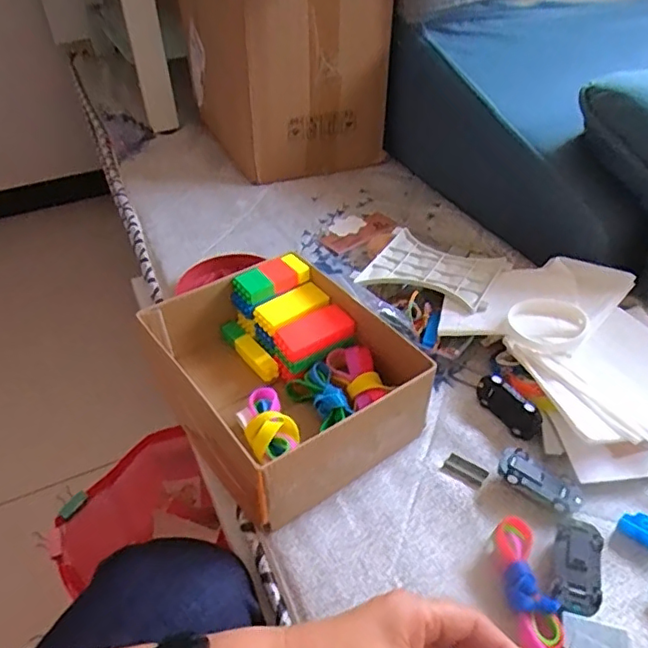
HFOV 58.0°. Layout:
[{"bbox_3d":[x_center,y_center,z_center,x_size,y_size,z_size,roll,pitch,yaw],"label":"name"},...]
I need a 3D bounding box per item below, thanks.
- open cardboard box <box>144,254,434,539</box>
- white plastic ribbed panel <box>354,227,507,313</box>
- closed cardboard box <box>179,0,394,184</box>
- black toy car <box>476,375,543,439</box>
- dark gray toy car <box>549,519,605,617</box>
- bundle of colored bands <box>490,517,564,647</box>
[{"bbox_3d":[-0.042,0.036,0.521,0.172,0.077,0.235,-26,47,-26],"label":"open cardboard box"},{"bbox_3d":[0.120,-0.059,0.639,0.133,0.010,0.109,21,45,24],"label":"white plastic ribbed panel"},{"bbox_3d":[-0.074,-0.424,0.908,0.233,0.293,0.305,-20,44,-20],"label":"closed cardboard box"},{"bbox_3d":[0.162,0.069,0.514,0.020,0.033,0.064,-24,45,-24],"label":"black toy car"},{"bbox_3d":[0.175,0.169,0.404,0.030,0.020,0.064,15,43,18],"label":"dark gray toy car"},{"bbox_3d":[0.134,0.179,0.391,0.030,0.026,0.091,-4,41,-3],"label":"bundle of colored bands"}]

